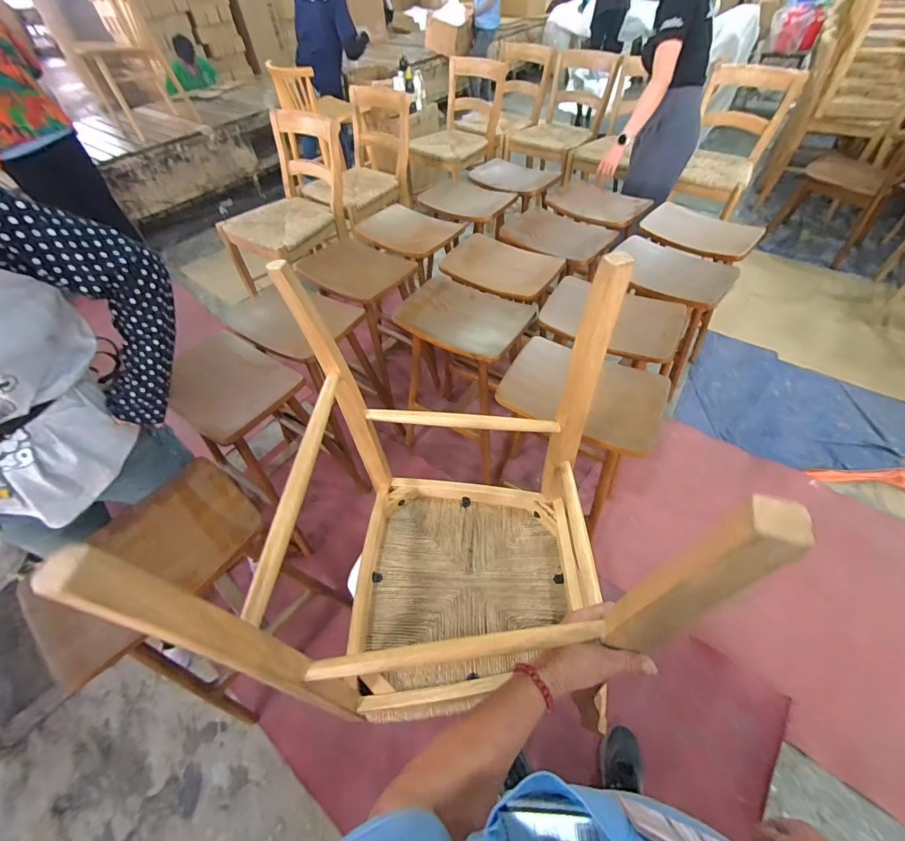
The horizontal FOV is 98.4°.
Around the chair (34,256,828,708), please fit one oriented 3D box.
[{"bbox_3d":[-0.005,0.143,0.582,0.445,0.599,0.459,1,52,5],"label":"chair"}]

